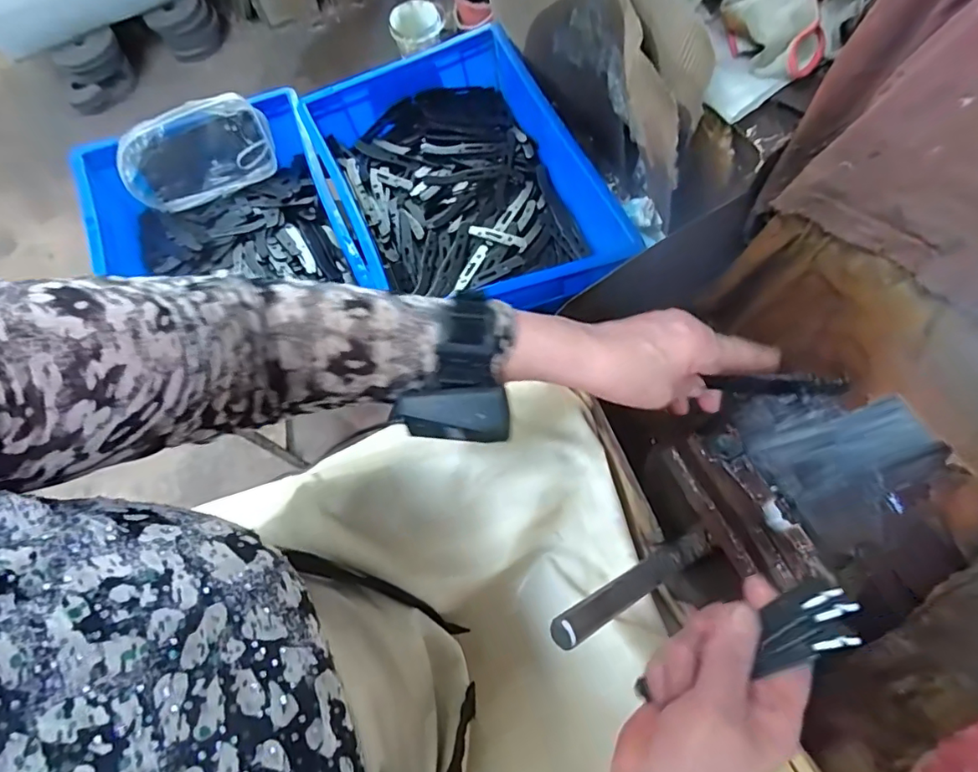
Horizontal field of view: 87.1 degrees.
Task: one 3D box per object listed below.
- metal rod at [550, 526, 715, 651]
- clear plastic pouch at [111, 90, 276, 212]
[{"bbox_3d":[0.112,0.138,0.368,0.182,0.012,0.020,-10,66,-40],"label":"metal rod"},{"bbox_3d":[-0.400,-0.322,0.709,0.192,0.114,0.045,-31,48,-11],"label":"clear plastic pouch"}]

